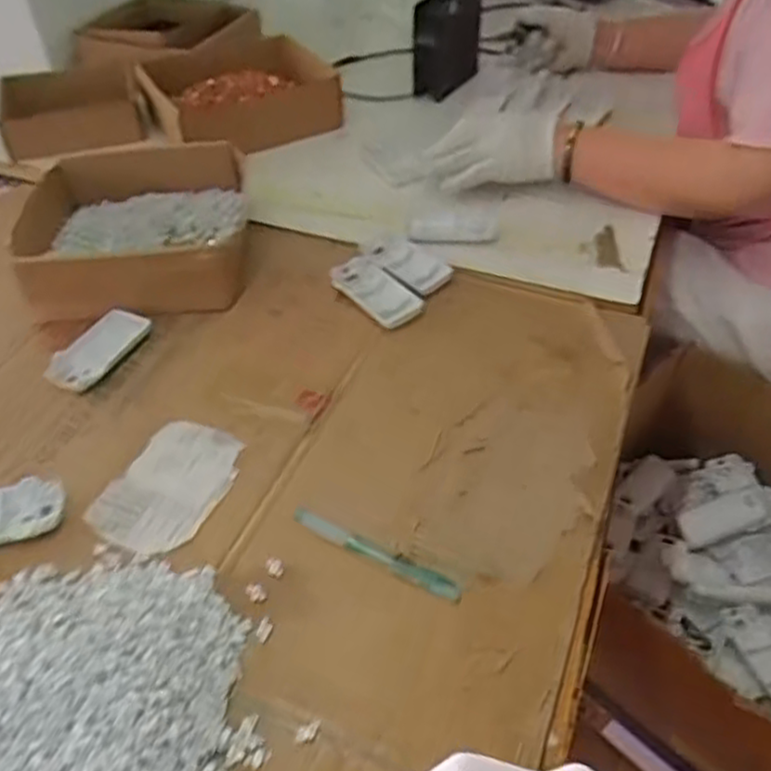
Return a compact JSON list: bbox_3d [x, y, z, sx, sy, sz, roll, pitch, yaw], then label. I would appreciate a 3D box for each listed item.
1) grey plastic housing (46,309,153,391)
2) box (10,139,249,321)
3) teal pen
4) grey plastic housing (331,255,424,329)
[{"bbox_3d":[-0.254,-0.033,0.656,0.050,0.010,0.094,22,51,18],"label":"grey plastic housing"},{"bbox_3d":[-0.248,-0.158,0.742,0.216,0.063,0.199,0,47,-1],"label":"box"},{"bbox_3d":[-0.006,0.114,0.510,0.125,0.011,0.015,22,51,18],"label":"teal pen"},{"bbox_3d":[-0.010,-0.092,0.708,0.046,0.006,0.102,-43,59,-14],"label":"grey plastic housing"}]

